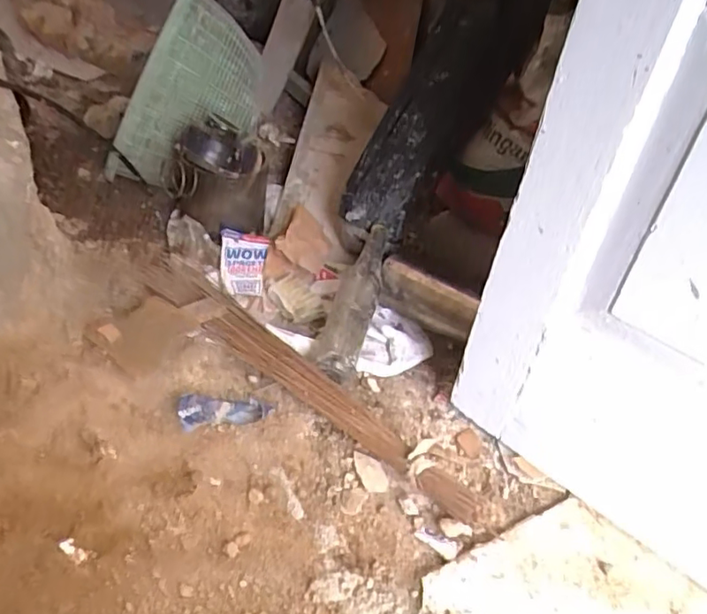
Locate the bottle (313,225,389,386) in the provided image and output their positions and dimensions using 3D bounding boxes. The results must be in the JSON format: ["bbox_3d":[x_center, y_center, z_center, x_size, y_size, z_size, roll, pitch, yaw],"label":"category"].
[{"bbox_3d":[0.000,-0.011,0.837,0.068,0.072,0.282,13,51,6],"label":"bottle"}]

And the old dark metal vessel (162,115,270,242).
[{"bbox_3d":[-0.215,-0.208,0.963,0.123,0.173,0.138,28,42,23],"label":"old dark metal vessel"}]

